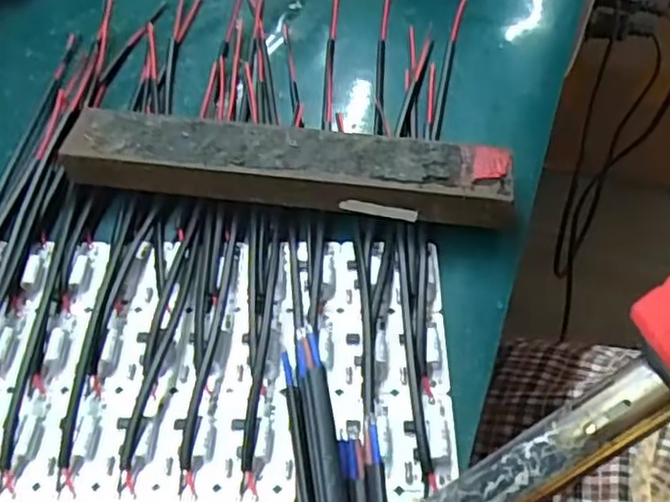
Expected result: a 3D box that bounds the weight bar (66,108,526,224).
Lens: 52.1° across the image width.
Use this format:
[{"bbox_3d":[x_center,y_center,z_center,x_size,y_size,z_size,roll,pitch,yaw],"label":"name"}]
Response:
[{"bbox_3d":[-0.021,-0.035,0.298,0.187,0.025,0.031,6,51,7],"label":"weight bar"}]

